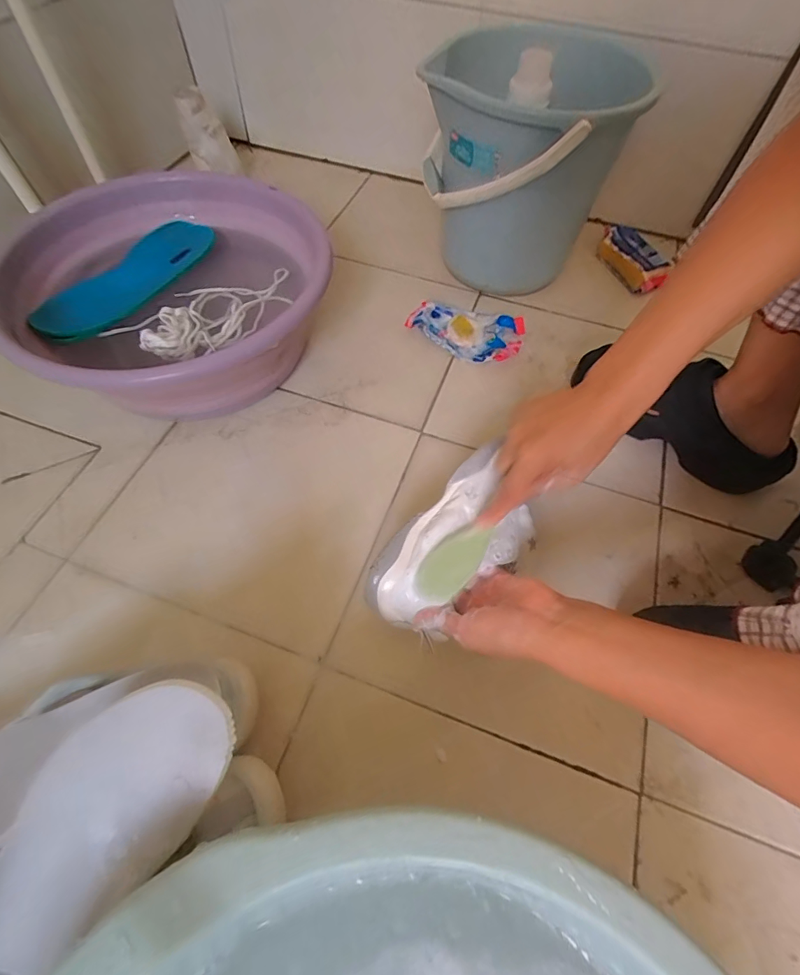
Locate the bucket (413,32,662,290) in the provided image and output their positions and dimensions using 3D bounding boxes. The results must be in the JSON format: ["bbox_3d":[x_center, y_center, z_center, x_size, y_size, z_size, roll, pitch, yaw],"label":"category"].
[{"bbox_3d":[0.170,-0.452,0.646,0.237,0.264,0.275,27,63,14],"label":"bucket"}]

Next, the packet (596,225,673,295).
[{"bbox_3d":[0.391,-0.383,0.740,0.068,0.035,0.141,-17,62,-11],"label":"packet"}]

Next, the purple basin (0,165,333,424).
[{"bbox_3d":[-0.285,-0.229,0.571,0.355,0.146,0.372,1,60,-2],"label":"purple basin"}]

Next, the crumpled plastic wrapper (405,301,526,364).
[{"bbox_3d":[0.095,-0.231,0.657,0.165,0.019,0.096,18,61,9],"label":"crumpled plastic wrapper"}]

